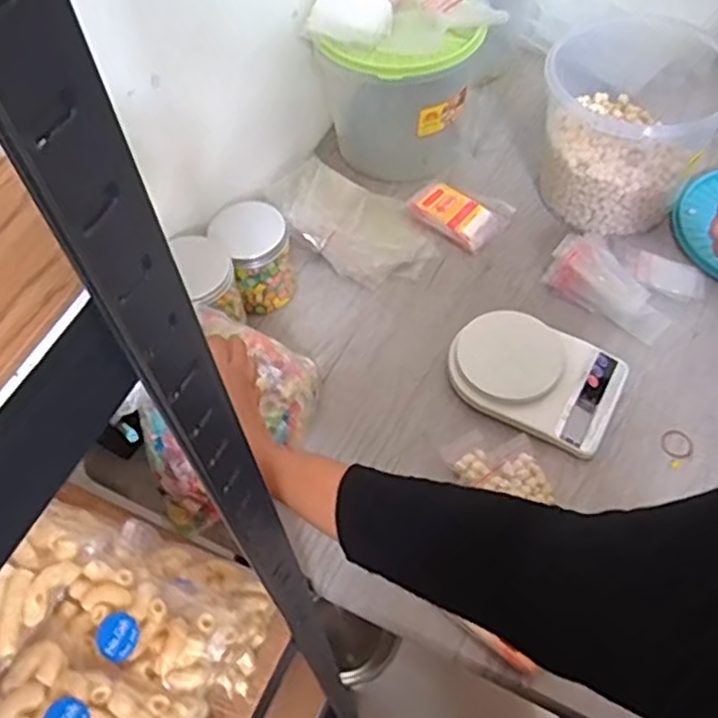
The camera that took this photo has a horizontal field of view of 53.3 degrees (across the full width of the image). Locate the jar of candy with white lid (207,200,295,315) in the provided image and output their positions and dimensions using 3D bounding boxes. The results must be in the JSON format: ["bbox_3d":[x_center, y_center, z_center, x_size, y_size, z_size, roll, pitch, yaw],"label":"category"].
[{"bbox_3d":[-0.120,-0.118,0.847,0.095,0.119,0.071,-30,61,-15],"label":"jar of candy with white lid"}]

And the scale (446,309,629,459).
[{"bbox_3d":[0.195,0.016,0.791,0.180,0.038,0.133,26,63,18],"label":"scale"}]

